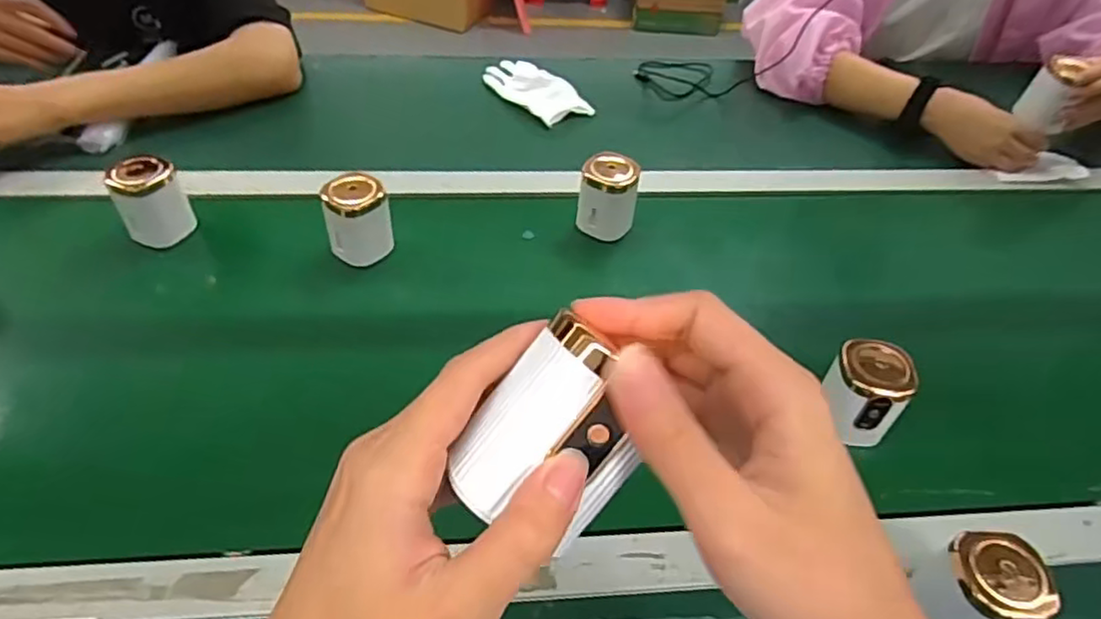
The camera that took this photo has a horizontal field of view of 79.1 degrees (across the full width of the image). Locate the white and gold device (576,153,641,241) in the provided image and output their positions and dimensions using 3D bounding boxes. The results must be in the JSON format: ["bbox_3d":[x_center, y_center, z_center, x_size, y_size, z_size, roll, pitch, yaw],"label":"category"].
[{"bbox_3d":[0.060,-0.115,0.703,0.061,0.081,0.051,7,46,2],"label":"white and gold device"}]

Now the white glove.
[{"bbox_3d":[-0.023,-0.300,0.908,0.086,0.016,0.164,-33,57,-30],"label":"white glove"}]

